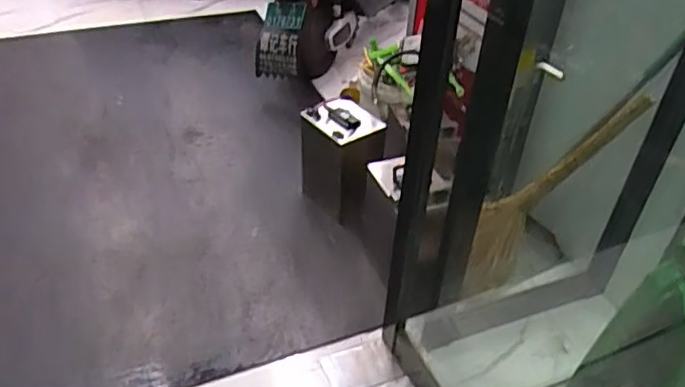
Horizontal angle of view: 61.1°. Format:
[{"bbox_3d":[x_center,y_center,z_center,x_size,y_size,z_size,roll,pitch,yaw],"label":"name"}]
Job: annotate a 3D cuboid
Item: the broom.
[{"bbox_3d":[0.554,0.004,1.622,0.157,0.709,0.137,17,29,-37],"label":"broom"}]

